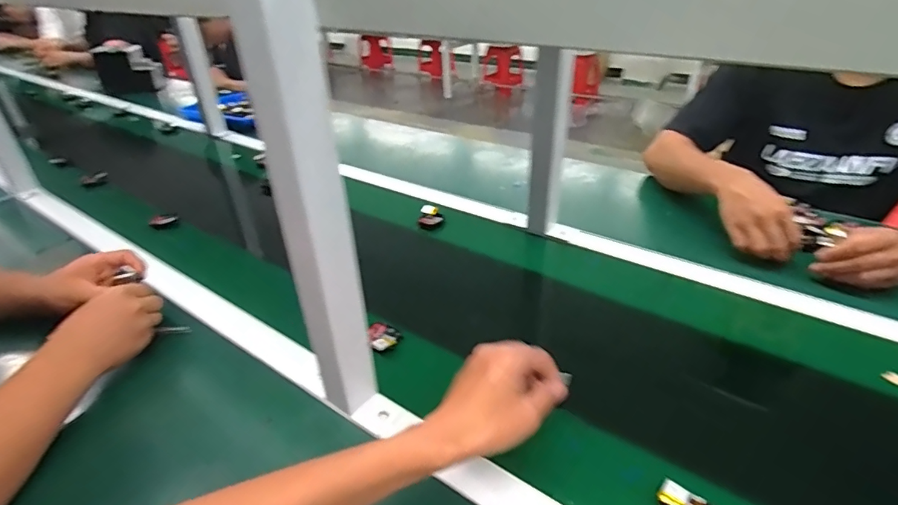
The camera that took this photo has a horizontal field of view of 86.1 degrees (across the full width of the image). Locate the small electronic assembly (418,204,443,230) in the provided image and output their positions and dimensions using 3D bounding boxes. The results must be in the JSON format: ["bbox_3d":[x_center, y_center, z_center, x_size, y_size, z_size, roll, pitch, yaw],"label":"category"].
[{"bbox_3d":[-0.032,-0.065,0.853,0.045,0.034,0.039,-4,31,-3],"label":"small electronic assembly"}]

